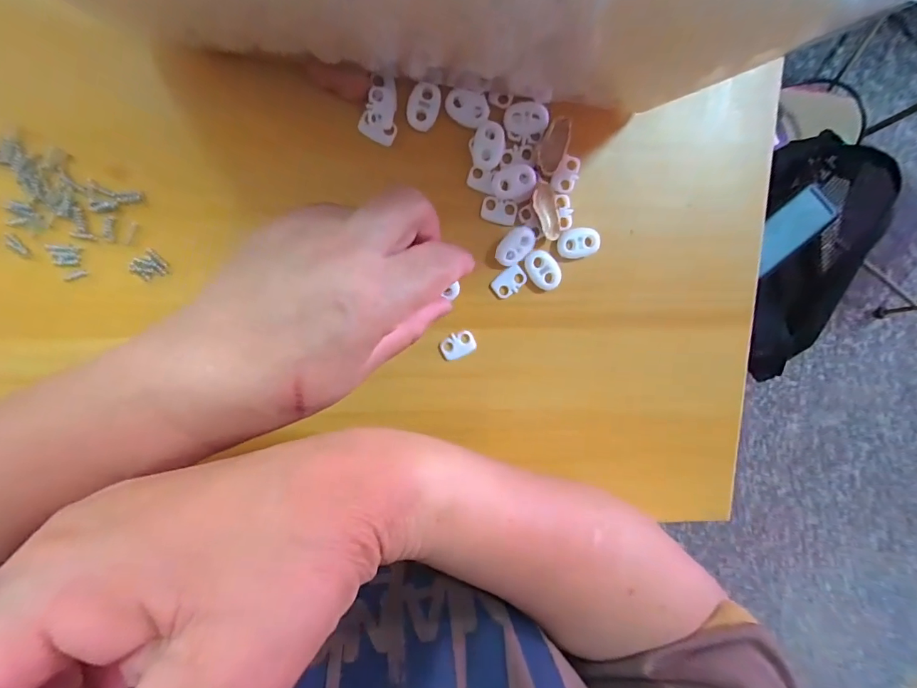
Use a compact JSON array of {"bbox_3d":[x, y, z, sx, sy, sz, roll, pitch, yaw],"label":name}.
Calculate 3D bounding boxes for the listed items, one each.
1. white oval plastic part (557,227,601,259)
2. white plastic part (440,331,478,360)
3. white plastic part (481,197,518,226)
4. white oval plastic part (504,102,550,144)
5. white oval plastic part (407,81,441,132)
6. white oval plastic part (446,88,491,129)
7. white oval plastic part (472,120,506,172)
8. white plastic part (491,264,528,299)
[{"bbox_3d":[0.063,-0.053,0.226,0.022,0.004,0.015,-8,99,-3],"label":"white oval plastic part"},{"bbox_3d":[0.000,0.000,0.236,0.019,0.005,0.013,-22,100,0],"label":"white plastic part"},{"bbox_3d":[0.021,-0.068,0.223,0.018,0.004,0.012,13,98,-6],"label":"white plastic part"},{"bbox_3d":[0.034,-0.111,0.214,0.021,0.004,0.018,2,99,-4],"label":"white oval plastic part"},{"bbox_3d":[-0.017,-0.116,0.211,0.015,0.005,0.021,14,98,-6],"label":"white oval plastic part"},{"bbox_3d":[0.005,-0.116,0.211,0.021,0.004,0.015,13,98,-6],"label":"white oval plastic part"},{"bbox_3d":[0.015,-0.099,0.214,0.015,0.006,0.021,13,98,-6],"label":"white oval plastic part"},{"bbox_3d":[0.027,-0.034,0.232,0.019,0.005,0.013,-36,99,2],"label":"white plastic part"}]

